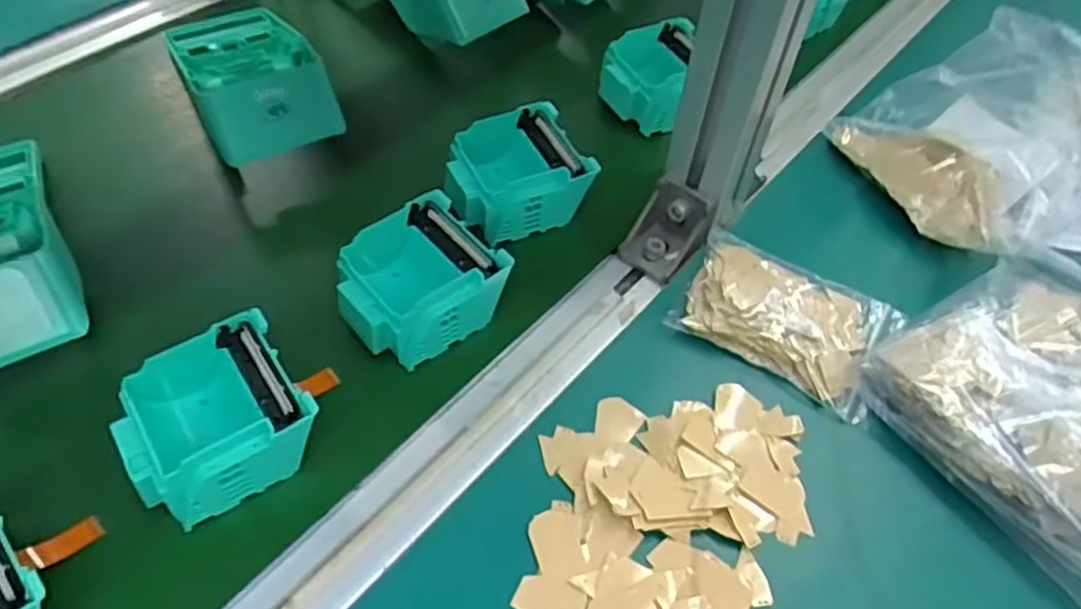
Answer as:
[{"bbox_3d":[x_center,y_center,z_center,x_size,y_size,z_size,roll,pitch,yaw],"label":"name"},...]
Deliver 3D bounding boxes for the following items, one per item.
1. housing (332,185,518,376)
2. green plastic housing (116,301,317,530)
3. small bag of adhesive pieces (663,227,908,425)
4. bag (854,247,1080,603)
[{"bbox_3d":[-0.067,-0.013,0.397,0.080,0.037,0.074,-33,61,-24],"label":"housing"},{"bbox_3d":[-0.151,0.057,0.343,0.077,0.048,0.075,-30,60,-23],"label":"green plastic housing"},{"bbox_3d":[0.135,0.006,0.398,0.108,0.020,0.071,26,56,16],"label":"small bag of adhesive pieces"},{"bbox_3d":[0.265,0.045,0.364,0.155,0.039,0.150,-28,59,-22],"label":"bag"}]

